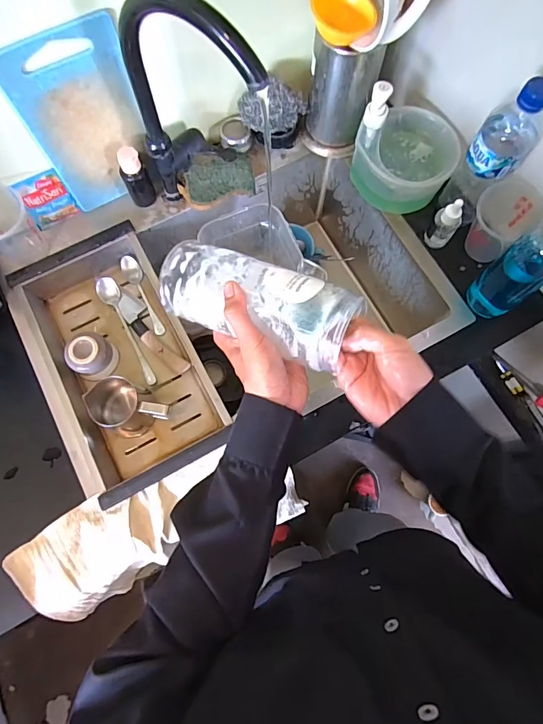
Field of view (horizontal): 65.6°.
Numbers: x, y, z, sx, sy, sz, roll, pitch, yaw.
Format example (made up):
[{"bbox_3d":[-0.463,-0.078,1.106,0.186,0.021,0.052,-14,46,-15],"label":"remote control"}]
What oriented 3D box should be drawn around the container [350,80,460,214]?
[{"bbox_3d":[0.198,-0.313,0.605,0.141,0.137,0.126,27,75,8],"label":"container"}]

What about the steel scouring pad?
[{"bbox_3d":[0.003,-0.385,0.630,0.103,0.064,0.043,1,73,0],"label":"steel scouring pad"}]

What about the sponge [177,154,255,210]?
[{"bbox_3d":[-0.086,-0.287,0.663,0.114,0.030,0.072,-23,98,-9],"label":"sponge"}]

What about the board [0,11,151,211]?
[{"bbox_3d":[-0.240,-0.310,0.561,0.137,0.238,0.016,-27,73,-9],"label":"board"}]

